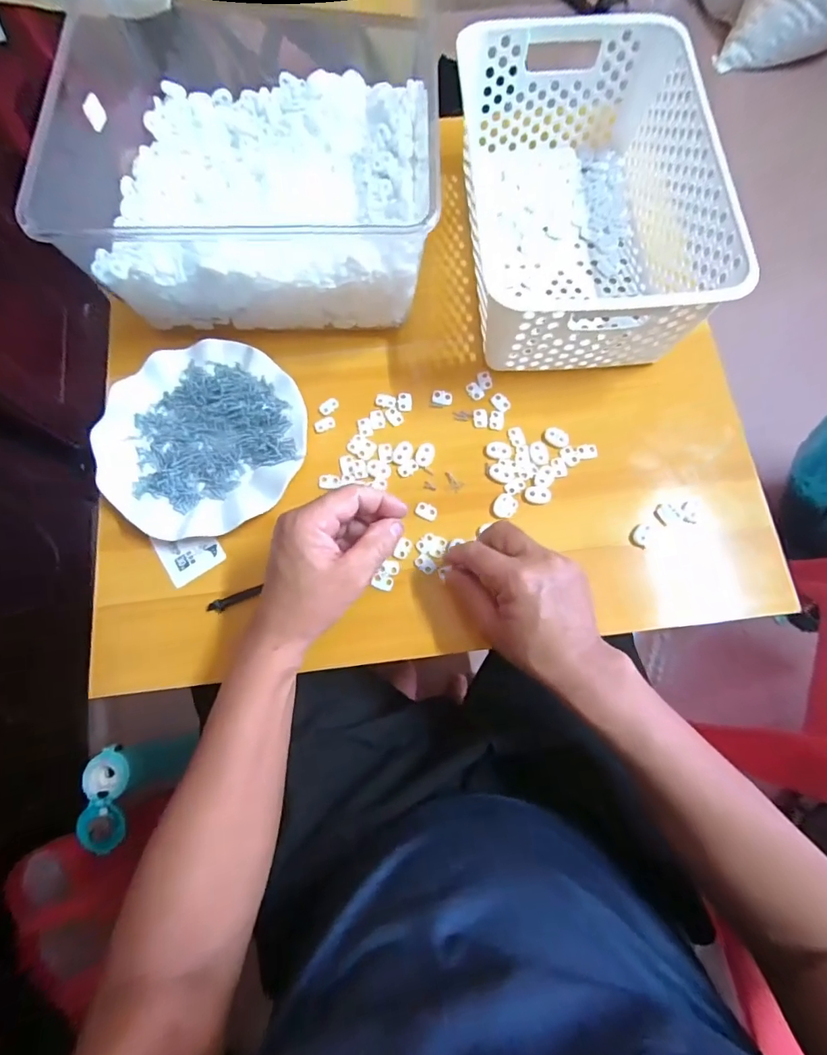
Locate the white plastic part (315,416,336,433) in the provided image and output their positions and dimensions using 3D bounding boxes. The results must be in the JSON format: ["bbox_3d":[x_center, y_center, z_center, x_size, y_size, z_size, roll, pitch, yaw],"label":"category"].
[{"bbox_3d":[-0.083,-0.097,0.457,0.020,0.004,0.011,-27,77,-8],"label":"white plastic part"}]

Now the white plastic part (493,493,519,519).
[{"bbox_3d":[0.082,-0.019,0.433,0.020,0.004,0.023,36,77,9],"label":"white plastic part"}]

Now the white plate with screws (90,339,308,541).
[{"bbox_3d":[-0.189,-0.081,0.440,0.178,0.019,0.180,0,75,-1],"label":"white plate with screws"}]

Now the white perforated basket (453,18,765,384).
[{"bbox_3d":[0.150,-0.300,0.453,0.197,0.113,0.304,-4,75,-2],"label":"white perforated basket"}]

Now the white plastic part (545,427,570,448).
[{"bbox_3d":[0.134,-0.084,0.452,0.024,0.006,0.014,22,75,5],"label":"white plastic part"}]

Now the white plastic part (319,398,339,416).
[{"bbox_3d":[-0.080,-0.115,0.461,0.012,0.004,0.020,42,78,10],"label":"white plastic part"}]

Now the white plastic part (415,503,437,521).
[{"bbox_3d":[0.012,-0.015,0.435,0.019,0.004,0.014,25,76,6],"label":"white plastic part"}]

